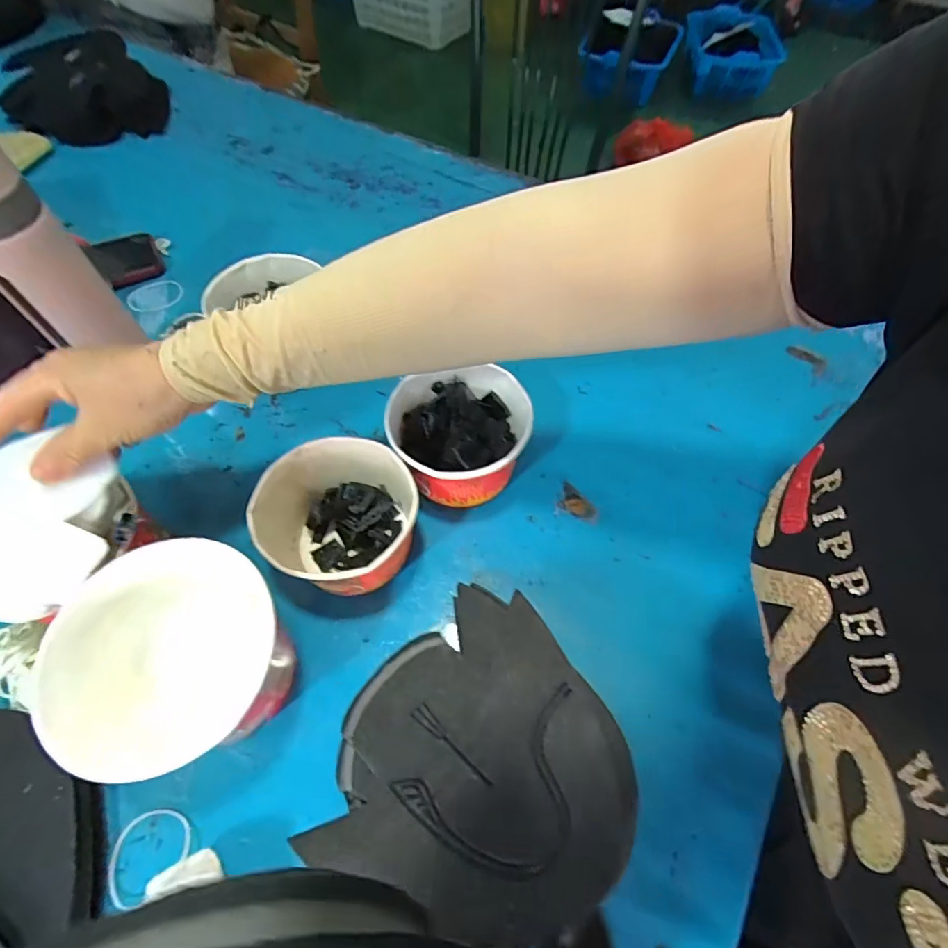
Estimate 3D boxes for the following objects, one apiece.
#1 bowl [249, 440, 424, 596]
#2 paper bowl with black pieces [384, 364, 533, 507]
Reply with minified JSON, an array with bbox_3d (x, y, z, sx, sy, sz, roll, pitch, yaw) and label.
[{"bbox_3d":[-0.111,0.034,0.410,0.109,0.085,0.105,0,60,-1],"label":"bowl"},{"bbox_3d":[-0.014,-0.027,0.447,0.104,0.086,0.111,0,60,-1],"label":"paper bowl with black pieces"}]

